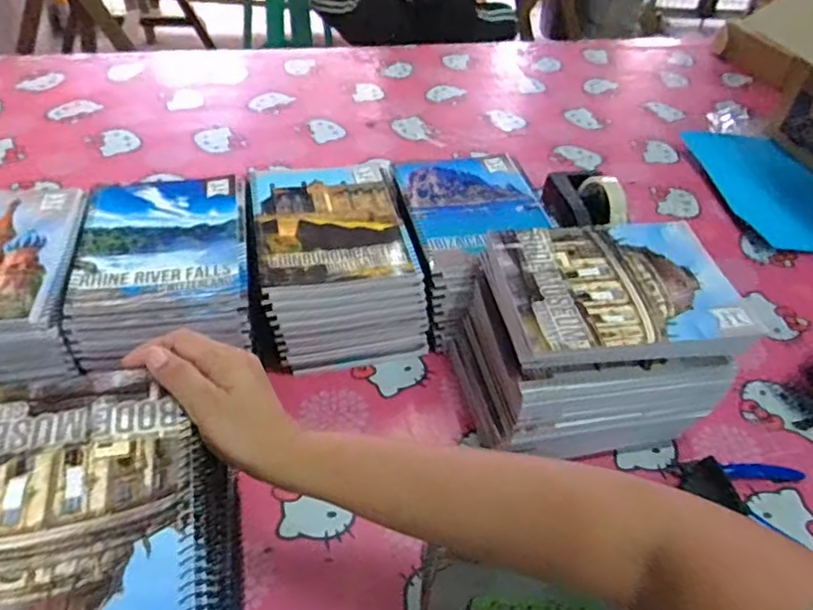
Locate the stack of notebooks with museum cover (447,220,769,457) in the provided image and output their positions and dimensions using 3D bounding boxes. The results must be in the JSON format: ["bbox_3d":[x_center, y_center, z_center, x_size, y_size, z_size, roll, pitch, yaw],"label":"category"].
[{"bbox_3d":[0.174,0.035,0.582,0.202,0.161,0.154,-5,45,-11],"label":"stack of notebooks with museum cover"}]

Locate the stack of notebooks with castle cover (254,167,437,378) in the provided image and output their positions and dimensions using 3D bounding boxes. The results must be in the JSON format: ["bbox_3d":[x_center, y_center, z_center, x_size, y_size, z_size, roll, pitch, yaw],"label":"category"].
[{"bbox_3d":[-0.077,-0.046,0.684,0.165,0.124,0.200,-7,45,-13],"label":"stack of notebooks with castle cover"}]

